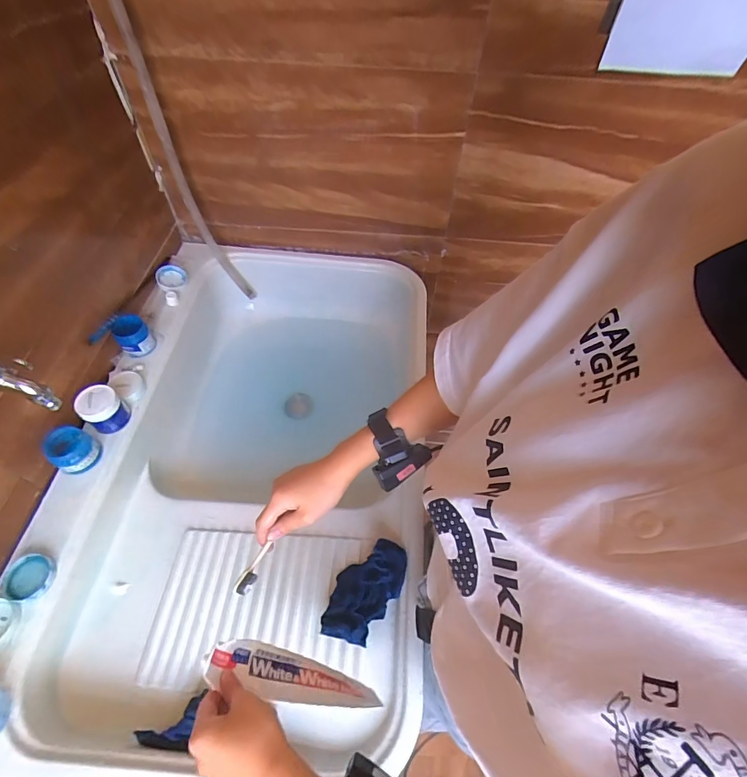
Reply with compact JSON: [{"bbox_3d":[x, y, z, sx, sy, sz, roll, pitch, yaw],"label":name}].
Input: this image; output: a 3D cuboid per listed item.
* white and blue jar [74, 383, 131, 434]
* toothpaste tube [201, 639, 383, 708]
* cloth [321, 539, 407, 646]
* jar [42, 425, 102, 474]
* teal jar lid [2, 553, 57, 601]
[{"bbox_3d":[-0.427,0.031,0.645,0.060,0.058,0.056,1,55,-1],"label":"white and blue jar"},{"bbox_3d":[-0.086,0.310,0.438,0.184,0.032,0.042,21,56,-8],"label":"toothpaste tube"},{"bbox_3d":[-0.011,0.266,0.543,0.079,0.051,0.135,27,59,16],"label":"cloth"},{"bbox_3d":[-0.446,0.090,0.603,0.056,0.051,0.056,1,55,-1],"label":"jar"},{"bbox_3d":[-0.451,0.247,0.535,0.055,0.014,0.053,3,55,0],"label":"teal jar lid"}]

